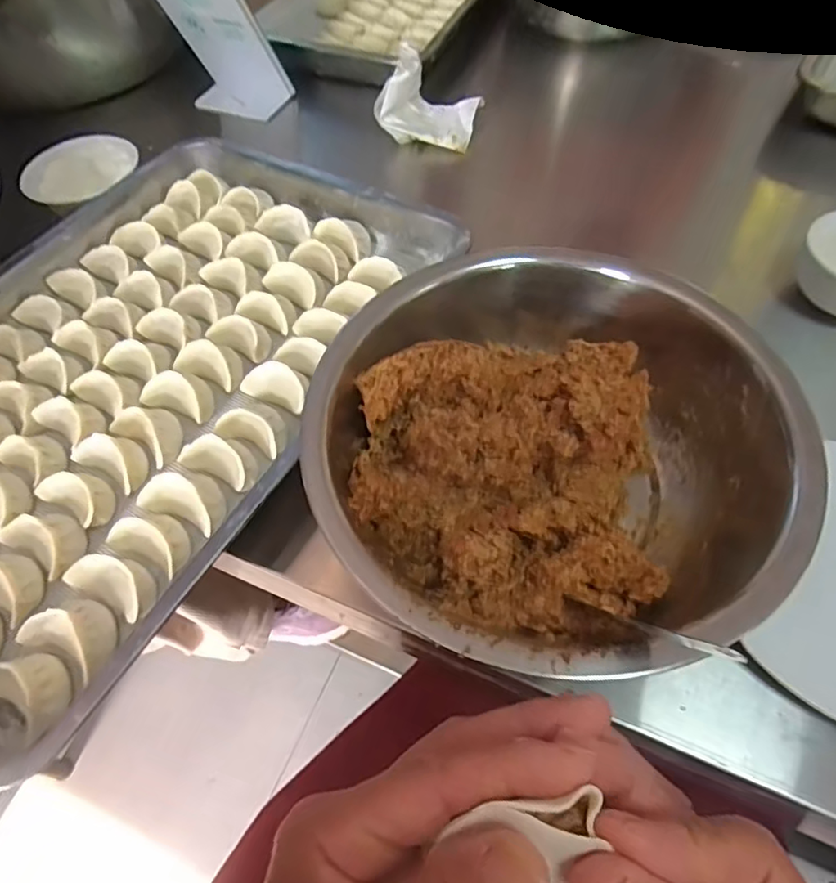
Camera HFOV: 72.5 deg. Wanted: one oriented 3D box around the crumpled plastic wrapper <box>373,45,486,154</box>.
[{"bbox_3d":[0.017,-0.374,0.620,0.097,0.068,0.084,19,61,14],"label":"crumpled plastic wrapper"}]

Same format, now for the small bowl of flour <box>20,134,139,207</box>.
[{"bbox_3d":[-0.342,-0.274,0.583,0.103,0.029,0.107,23,62,17],"label":"small bowl of flour"}]

